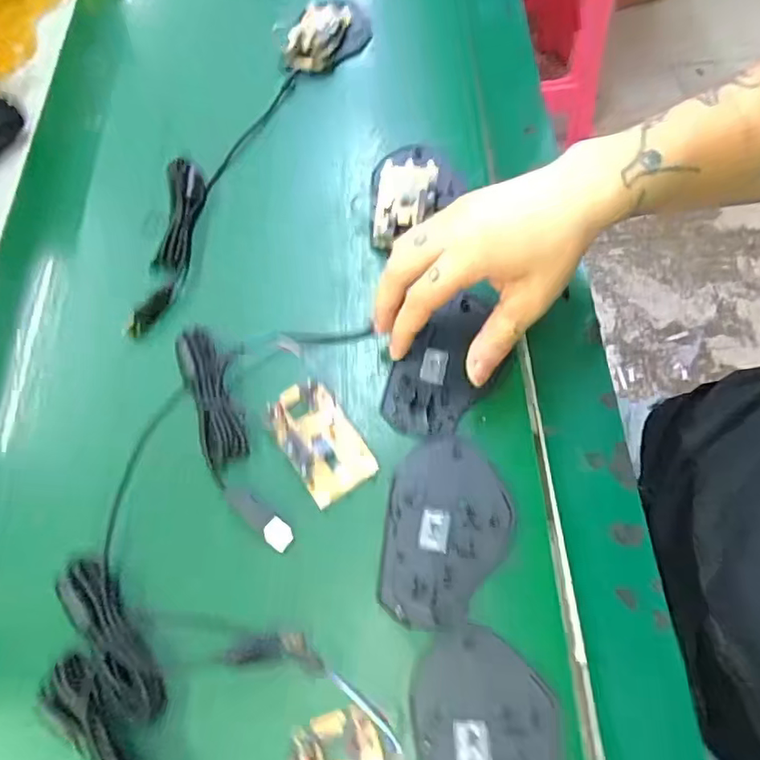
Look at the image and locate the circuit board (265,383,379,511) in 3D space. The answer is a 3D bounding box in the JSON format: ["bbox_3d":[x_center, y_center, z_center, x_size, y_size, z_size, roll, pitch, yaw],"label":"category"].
[{"bbox_3d":[-0.040,0.036,0.361,0.045,0.013,0.079,-31,67,-13],"label":"circuit board"}]

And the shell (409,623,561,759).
[{"bbox_3d":[0.056,0.185,0.289,0.070,0.006,0.108,-10,64,-3],"label":"shell"}]

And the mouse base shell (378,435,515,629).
[{"bbox_3d":[0.040,0.089,0.339,0.072,0.006,0.108,8,65,6],"label":"mouse base shell"}]

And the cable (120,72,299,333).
[{"bbox_3d":[-0.143,-0.161,0.462,0.046,0.024,0.283,15,66,8],"label":"cable"}]

